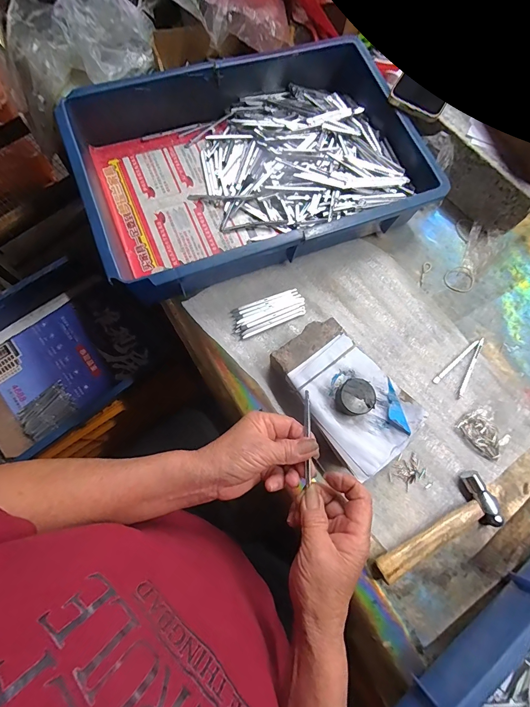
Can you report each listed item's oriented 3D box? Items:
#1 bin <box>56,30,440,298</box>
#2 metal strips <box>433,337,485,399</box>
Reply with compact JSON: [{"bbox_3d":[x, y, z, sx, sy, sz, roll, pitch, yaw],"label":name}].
[{"bbox_3d":[-0.016,-0.250,0.460,0.426,0.098,0.286,-20,76,-10],"label":"bin"},{"bbox_3d":[0.265,0.017,0.441,0.094,0.009,0.038,-42,81,-14],"label":"metal strips"}]

